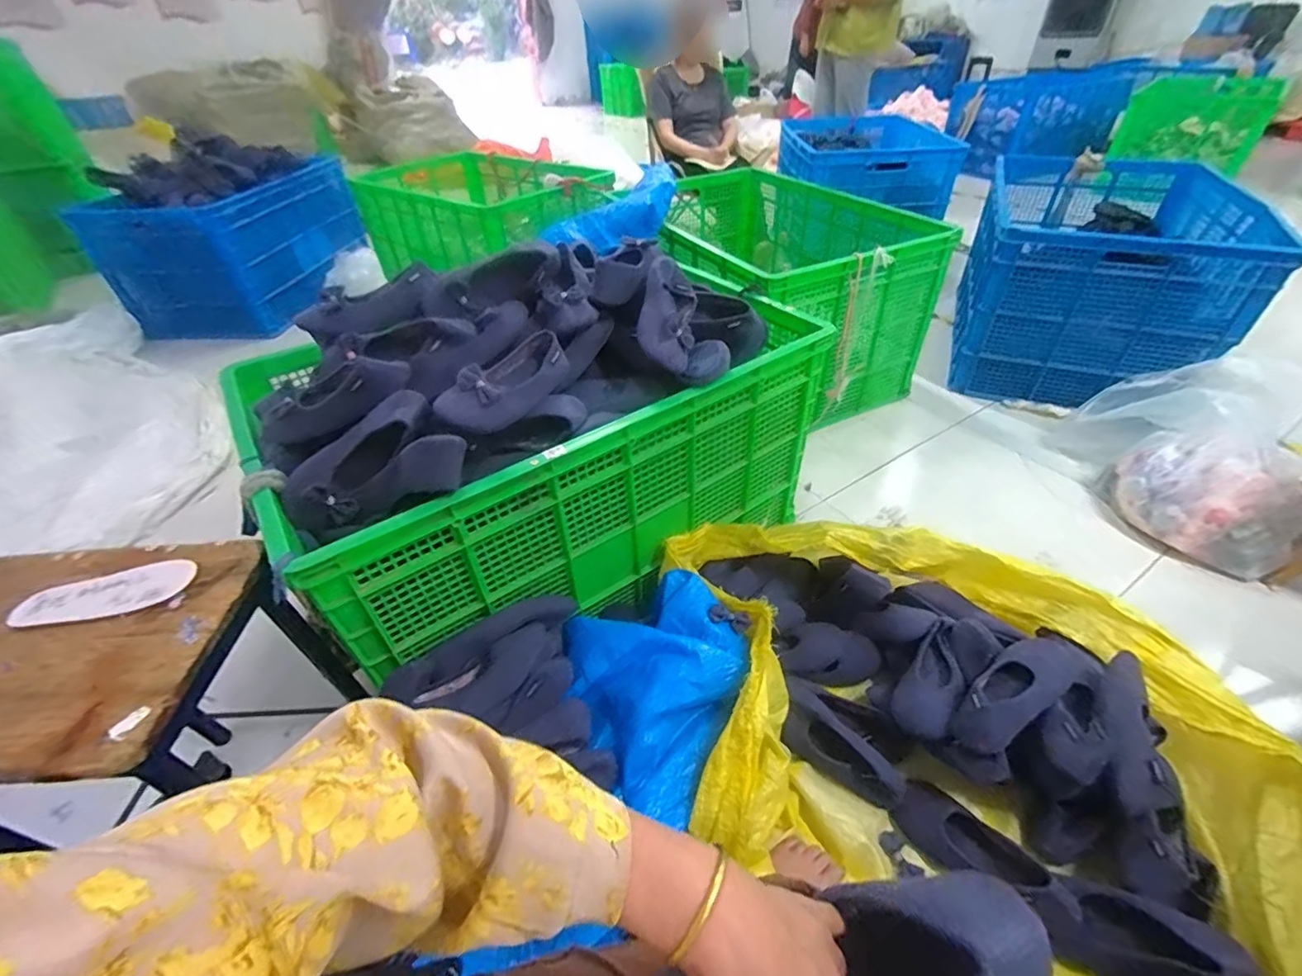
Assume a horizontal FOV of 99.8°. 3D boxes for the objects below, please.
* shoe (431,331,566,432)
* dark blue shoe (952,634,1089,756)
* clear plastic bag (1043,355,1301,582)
[{"bbox_3d":[-0.224,-0.159,0.842,0.096,0.066,0.227,20,46,24],"label":"shoe"},{"bbox_3d":[0.607,0.320,0.897,0.297,0.061,0.098,-25,45,-23],"label":"dark blue shoe"},{"bbox_3d":[1.343,-0.067,1.374,0.318,0.315,0.539,-1,41,3],"label":"clear plastic bag"}]

